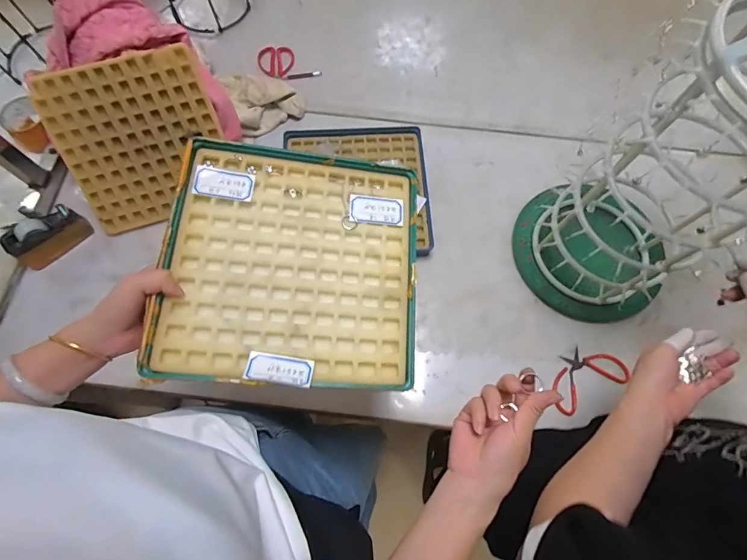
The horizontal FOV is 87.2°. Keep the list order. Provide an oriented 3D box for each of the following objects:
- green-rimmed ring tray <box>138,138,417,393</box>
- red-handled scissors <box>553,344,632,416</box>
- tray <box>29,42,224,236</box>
[{"bbox_3d":[-0.088,-0.021,0.438,0.269,0.023,0.270,5,72,-8],"label":"green-rimmed ring tray"},{"bbox_3d":[0.342,0.154,0.641,0.132,0.011,0.081,-27,72,-9],"label":"red-handled scissors"},{"bbox_3d":[-0.399,-0.235,0.680,0.257,0.257,0.016,-16,26,-3],"label":"tray"}]

